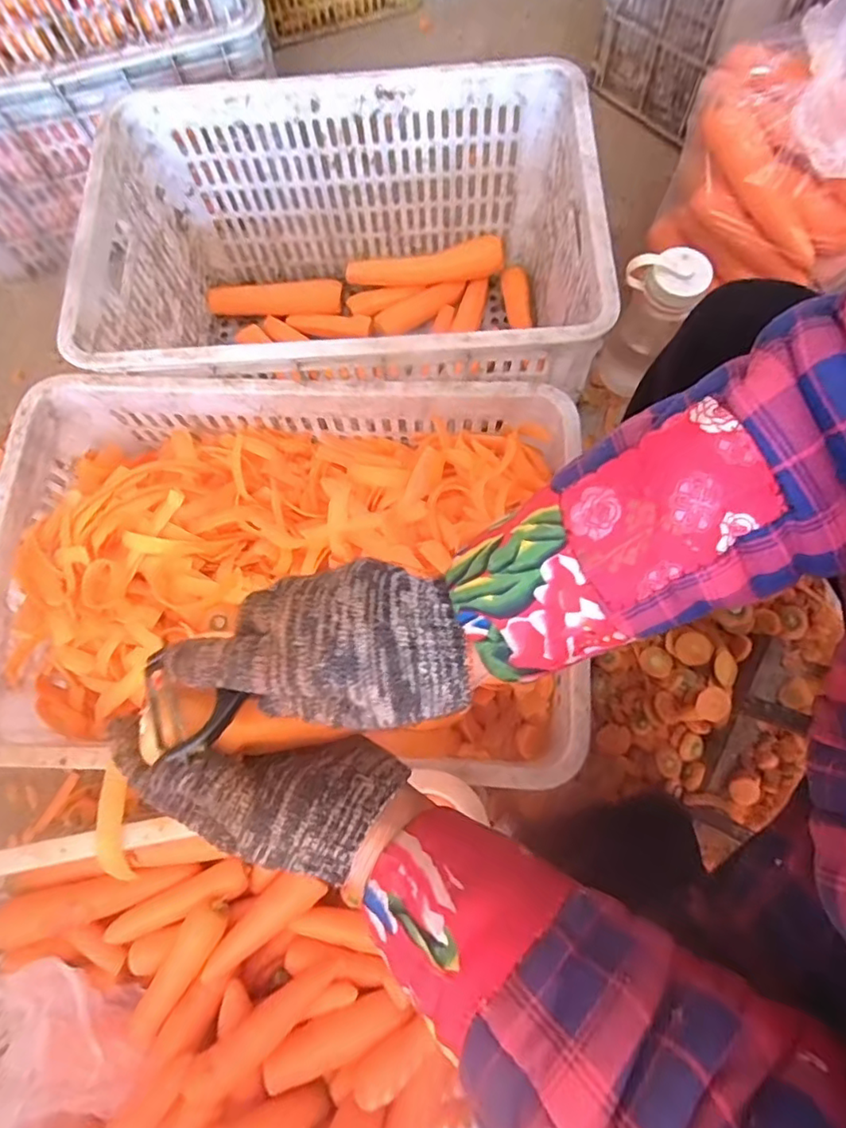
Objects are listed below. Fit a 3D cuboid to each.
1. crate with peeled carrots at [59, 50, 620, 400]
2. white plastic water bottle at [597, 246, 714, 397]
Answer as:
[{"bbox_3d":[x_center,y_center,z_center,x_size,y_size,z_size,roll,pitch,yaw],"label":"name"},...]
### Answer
[{"bbox_3d":[-0.081,-0.323,0.704,0.506,0.294,0.344,-2,73,2],"label":"crate with peeled carrots"},{"bbox_3d":[0.286,-0.305,0.735,0.092,0.203,0.065,35,78,12],"label":"white plastic water bottle"}]

